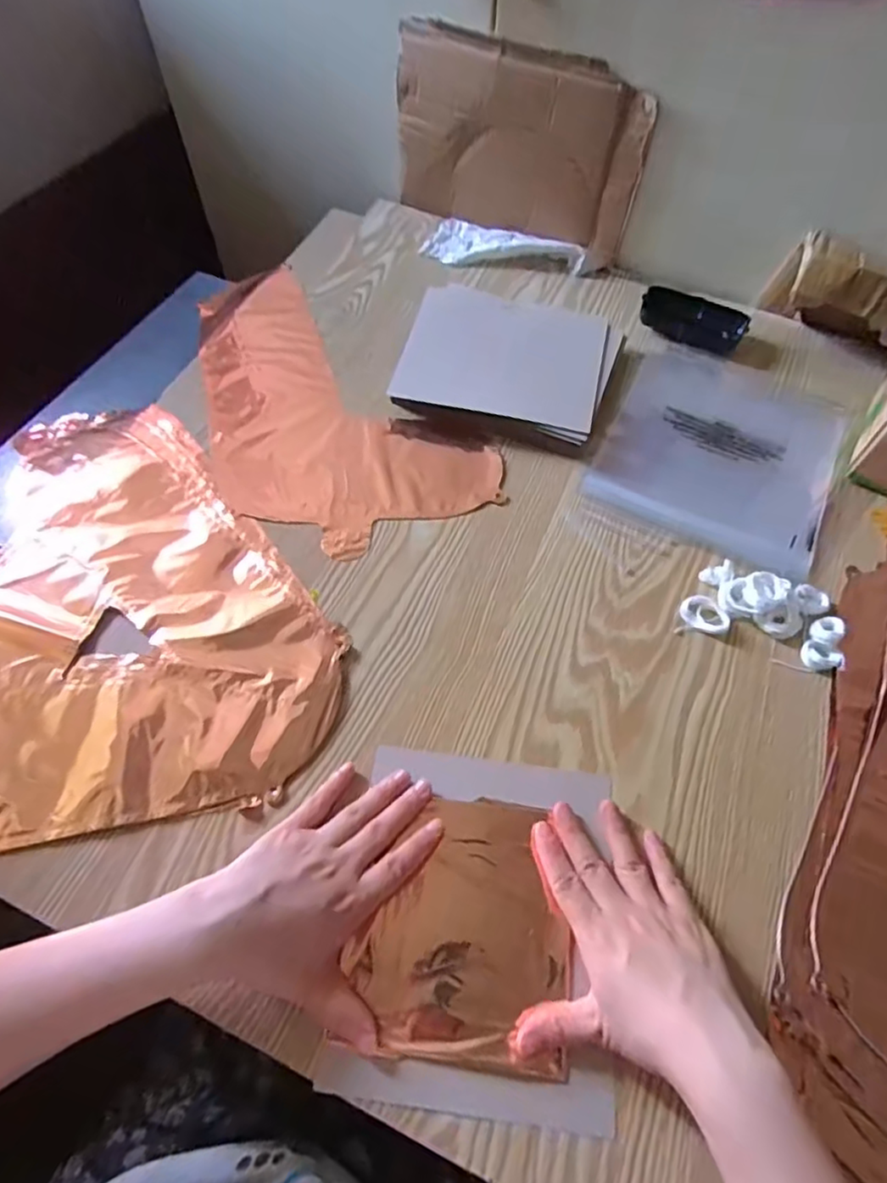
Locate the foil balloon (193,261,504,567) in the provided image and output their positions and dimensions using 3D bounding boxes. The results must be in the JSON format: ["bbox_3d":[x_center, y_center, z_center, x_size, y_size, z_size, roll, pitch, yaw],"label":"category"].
[{"bbox_3d":[-0.137,-0.191,0.602,0.213,0.011,0.395,-28,64,-16],"label":"foil balloon"}]

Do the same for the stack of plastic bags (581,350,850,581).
[{"bbox_3d":[0.261,-0.136,0.574,0.200,0.011,0.235,24,62,13],"label":"stack of plastic bags"}]

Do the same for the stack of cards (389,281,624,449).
[{"bbox_3d":[0.064,-0.227,0.598,0.196,0.026,0.160,17,60,9],"label":"stack of cards"}]

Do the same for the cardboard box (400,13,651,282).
[{"bbox_3d":[0.076,-0.474,0.656,0.267,0.173,0.036,29,63,15],"label":"cardboard box"}]

